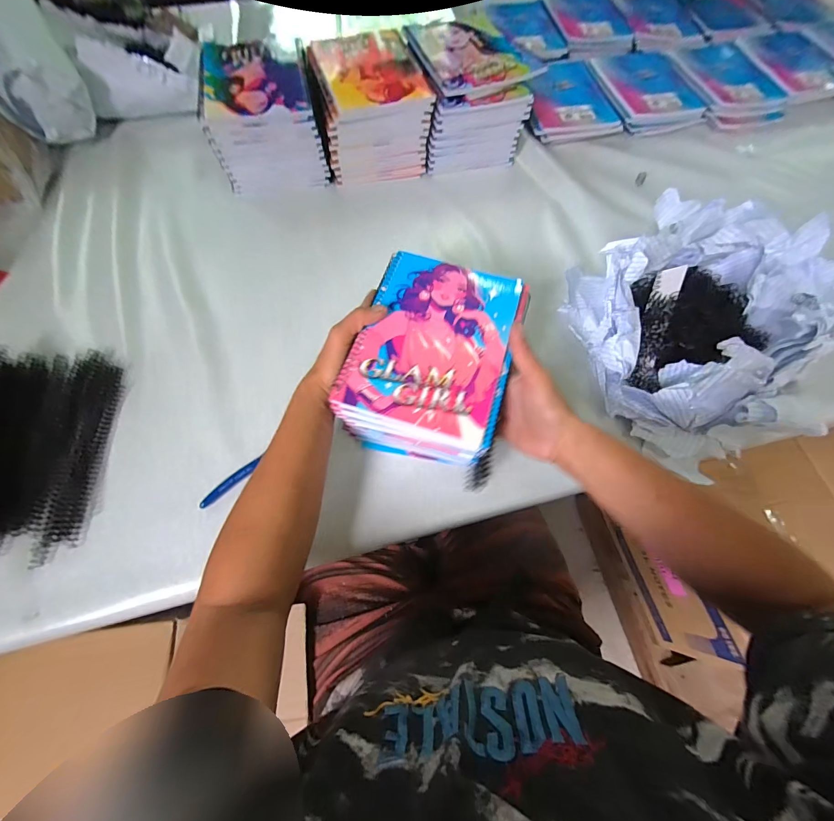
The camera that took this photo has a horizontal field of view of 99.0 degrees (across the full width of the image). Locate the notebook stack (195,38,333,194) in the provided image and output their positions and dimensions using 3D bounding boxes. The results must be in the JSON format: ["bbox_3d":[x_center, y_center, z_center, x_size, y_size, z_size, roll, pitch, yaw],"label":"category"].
[{"bbox_3d":[-0.244,-0.478,0.578,0.161,0.109,0.201,-15,70,-6],"label":"notebook stack"}]

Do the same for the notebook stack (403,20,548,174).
[{"bbox_3d":[0.080,-0.542,0.614,0.165,0.110,0.209,-11,69,-5],"label":"notebook stack"}]

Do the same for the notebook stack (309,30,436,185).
[{"bbox_3d":[-0.079,-0.500,0.593,0.166,0.113,0.190,-15,70,-6],"label":"notebook stack"}]

